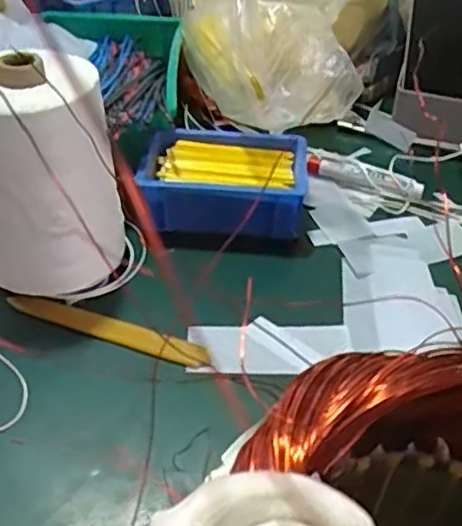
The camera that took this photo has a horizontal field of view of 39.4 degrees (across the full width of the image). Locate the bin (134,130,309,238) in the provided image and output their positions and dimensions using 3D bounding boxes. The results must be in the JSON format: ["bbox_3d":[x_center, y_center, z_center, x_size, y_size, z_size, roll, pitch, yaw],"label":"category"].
[{"bbox_3d":[-0.006,-0.071,0.587,0.147,0.052,0.107,5,41,3],"label":"bin"}]

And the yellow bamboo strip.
[{"bbox_3d":[-0.094,0.050,0.485,0.163,0.006,0.019,15,43,14],"label":"yellow bamboo strip"}]

